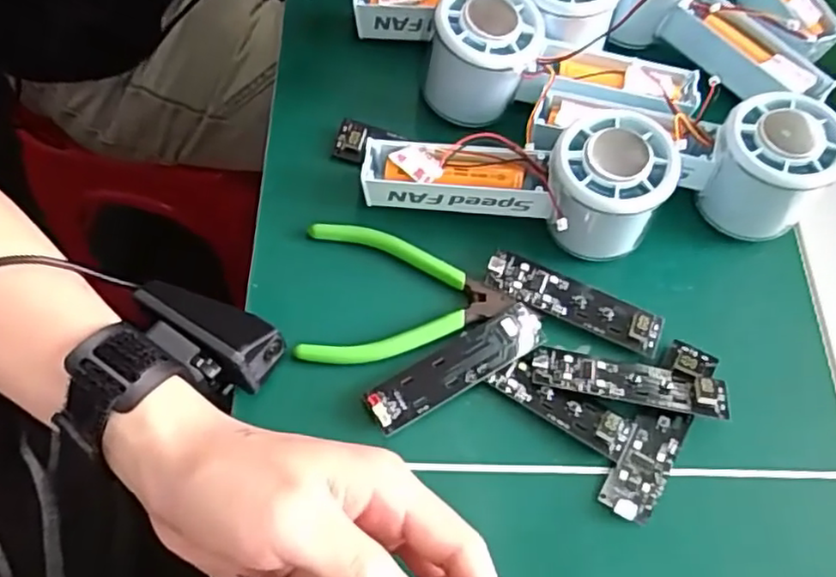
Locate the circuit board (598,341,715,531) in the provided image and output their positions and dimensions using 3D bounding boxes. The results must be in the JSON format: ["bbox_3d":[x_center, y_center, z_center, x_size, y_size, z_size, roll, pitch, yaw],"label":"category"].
[{"bbox_3d":[0.115,0.066,0.311,0.023,0.008,0.092,28,69,14],"label":"circuit board"}]

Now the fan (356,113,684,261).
[{"bbox_3d":[0.050,-0.055,0.340,0.150,0.058,0.053,5,65,12],"label":"fan"}]

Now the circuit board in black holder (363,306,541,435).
[{"bbox_3d":[0.019,0.038,0.315,0.093,0.005,0.023,-28,71,-17],"label":"circuit board in black holder"}]

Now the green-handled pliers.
[{"bbox_3d":[-0.006,0.005,0.332,0.102,0.006,0.074,6,65,-3],"label":"green-handled pliers"}]

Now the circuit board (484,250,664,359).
[{"bbox_3d":[0.080,0.006,0.333,0.091,0.004,0.026,22,65,5],"label":"circuit board"}]

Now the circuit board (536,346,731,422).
[{"bbox_3d":[0.102,0.044,0.317,0.090,0.008,0.024,10,51,7],"label":"circuit board"}]

